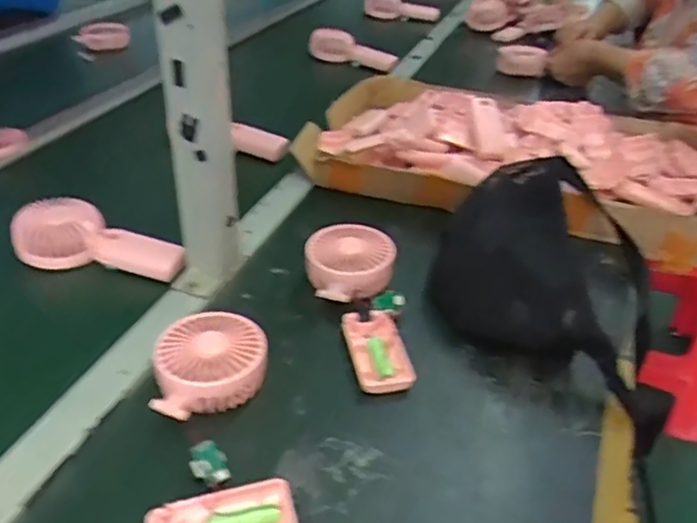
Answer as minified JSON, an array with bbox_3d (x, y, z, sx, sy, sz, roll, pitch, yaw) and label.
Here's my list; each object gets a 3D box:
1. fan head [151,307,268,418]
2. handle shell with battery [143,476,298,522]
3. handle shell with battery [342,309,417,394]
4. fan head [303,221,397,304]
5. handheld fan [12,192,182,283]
[{"bbox_3d":[-0.117,0.087,0.509,0.095,0.040,0.082,-21,41,-29],"label":"fan head"},{"bbox_3d":[-0.085,0.175,0.412,0.096,0.016,0.044,-8,37,-15],"label":"handle shell with battery"},{"bbox_3d":[0.026,0.080,0.559,0.049,0.011,0.097,-5,36,-10],"label":"handle shell with battery"},{"bbox_3d":[0.001,0.003,0.625,0.091,0.047,0.088,-16,40,-25],"label":"fan head"},{"bbox_3d":[-0.260,-0.019,0.644,0.176,0.025,0.077,18,68,3],"label":"handheld fan"}]

